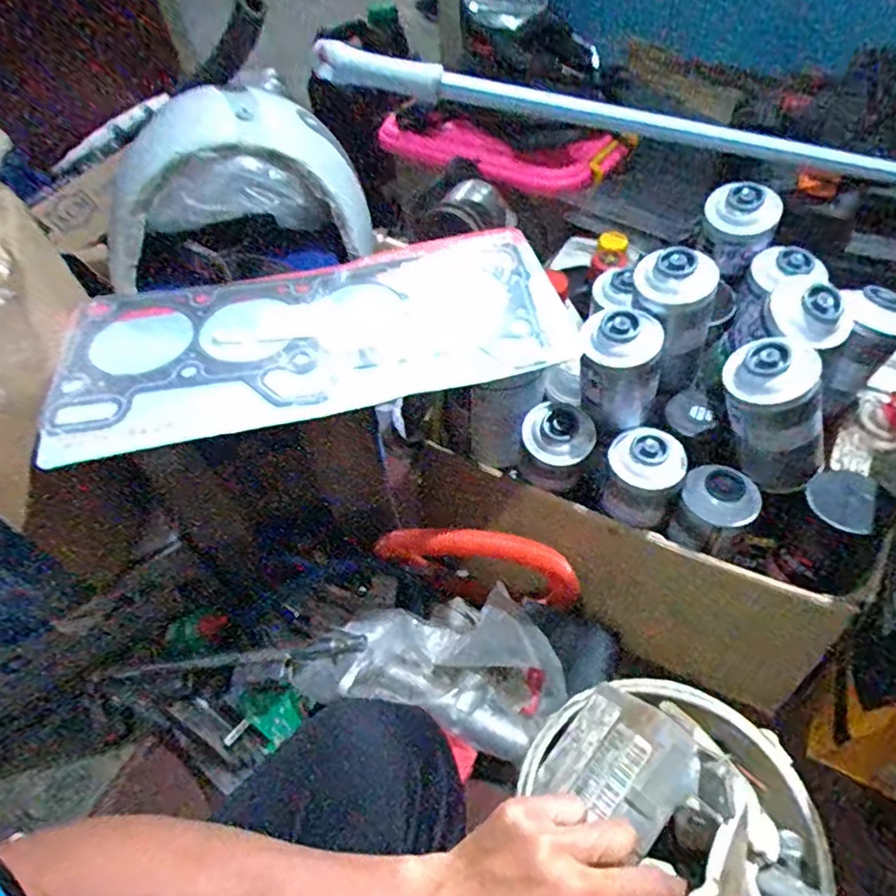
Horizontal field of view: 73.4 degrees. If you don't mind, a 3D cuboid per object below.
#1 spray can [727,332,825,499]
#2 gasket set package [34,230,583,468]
[{"bbox_3d":[0.256,-0.021,0.469,0.064,0.133,0.054,-4,49,33],"label":"spray can"},{"bbox_3d":[-0.102,-0.088,0.463,0.378,0.024,0.164,-12,53,-4],"label":"gasket set package"}]

